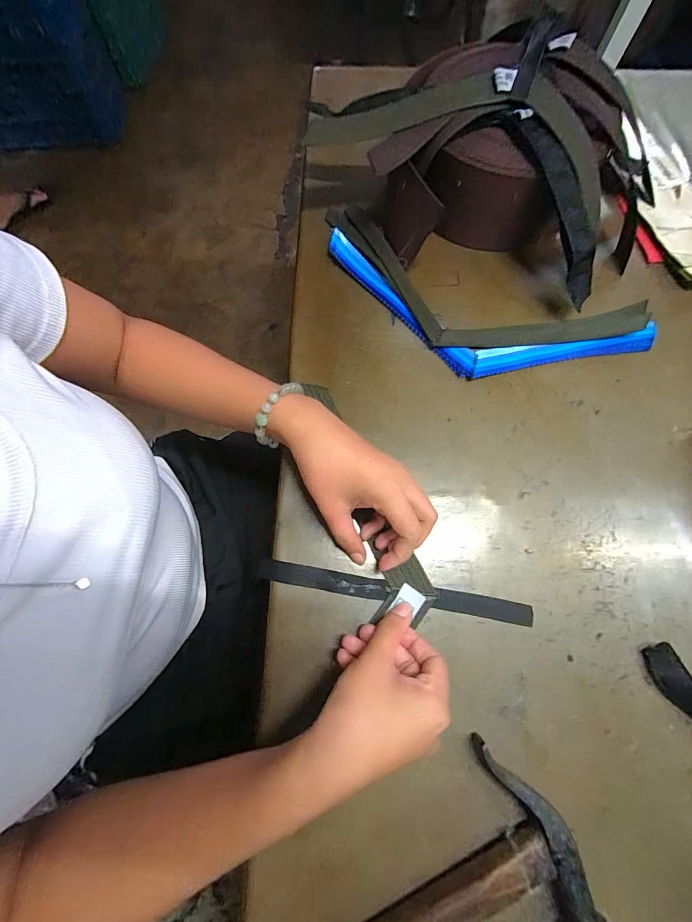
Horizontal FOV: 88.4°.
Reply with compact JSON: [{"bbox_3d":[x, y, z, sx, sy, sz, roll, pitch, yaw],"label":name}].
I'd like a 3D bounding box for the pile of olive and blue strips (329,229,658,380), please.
[{"bbox_3d":[0.130,-0.139,0.360,0.339,0.013,0.109,19,74,6],"label":"pile of olive and blue strips"}]

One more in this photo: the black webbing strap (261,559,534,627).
[{"bbox_3d":[0.040,0.107,0.290,0.221,0.007,0.017,9,74,3],"label":"black webbing strap"}]

